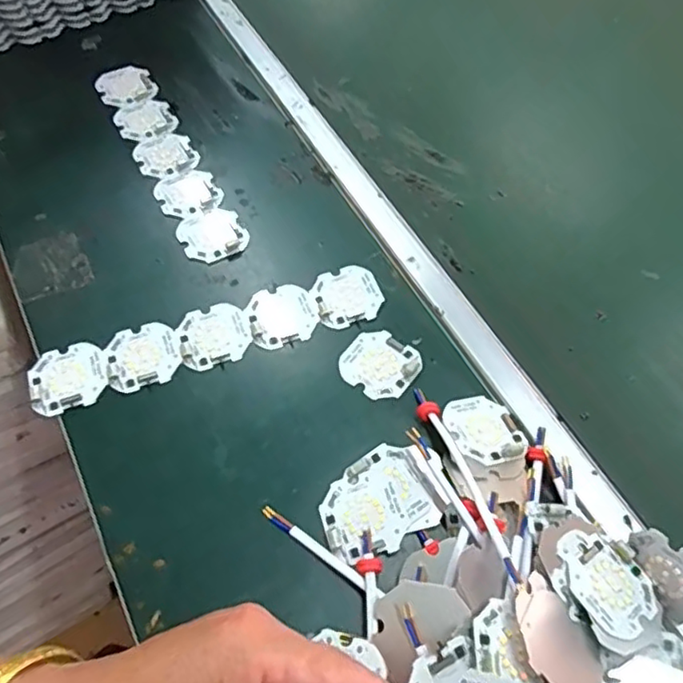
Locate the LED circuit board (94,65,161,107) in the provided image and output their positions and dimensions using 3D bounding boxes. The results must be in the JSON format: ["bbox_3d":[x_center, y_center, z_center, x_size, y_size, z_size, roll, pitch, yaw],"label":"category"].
[{"bbox_3d":[-0.188,-0.223,0.553,0.047,0.010,0.043,-27,63,-18],"label":"LED circuit board"}]

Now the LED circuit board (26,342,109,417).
[{"bbox_3d":[-0.175,0.023,0.405,0.047,0.006,0.045,-18,63,-13],"label":"LED circuit board"}]

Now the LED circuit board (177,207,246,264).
[{"bbox_3d":[-0.095,-0.079,0.468,0.046,0.004,0.046,-26,63,-17],"label":"LED circuit board"}]

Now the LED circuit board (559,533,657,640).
[{"bbox_3d":[0.138,0.124,0.330,0.043,0.004,0.054,-19,62,-33],"label":"LED circuit board"}]

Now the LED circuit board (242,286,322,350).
[{"bbox_3d":[-0.041,-0.019,0.434,0.047,0.004,0.045,-16,60,-12],"label":"LED circuit board"}]

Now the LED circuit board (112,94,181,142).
[{"bbox_3d":[-0.165,-0.188,0.534,0.049,0.004,0.048,-31,64,-20],"label":"LED circuit board"}]

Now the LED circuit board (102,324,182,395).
[{"bbox_3d":[-0.130,0.009,0.413,0.046,0.004,0.044,-14,60,-11],"label":"LED circuit board"}]

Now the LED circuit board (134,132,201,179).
[{"bbox_3d":[-0.141,-0.150,0.511,0.046,0.004,0.047,-28,63,-18],"label":"LED circuit board"}]

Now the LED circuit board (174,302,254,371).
[{"bbox_3d":[-0.085,-0.005,0.423,0.046,0.004,0.045,-14,60,-11],"label":"LED circuit board"}]

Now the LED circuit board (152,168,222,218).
[{"bbox_3d":[-0.119,-0.116,0.491,0.046,0.004,0.047,-26,63,-17],"label":"LED circuit board"}]

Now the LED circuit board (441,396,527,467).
[{"bbox_3d":[0.087,0.054,0.387,0.047,0.004,0.046,-5,50,-18],"label":"LED circuit board"}]

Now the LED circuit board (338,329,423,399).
[{"bbox_3d":[0.026,0.015,0.417,0.049,0.004,0.045,35,63,18],"label":"LED circuit board"}]

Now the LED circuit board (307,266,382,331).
[{"bbox_3d":[0.005,-0.033,0.443,0.047,0.004,0.045,-16,60,-12],"label":"LED circuit board"}]

